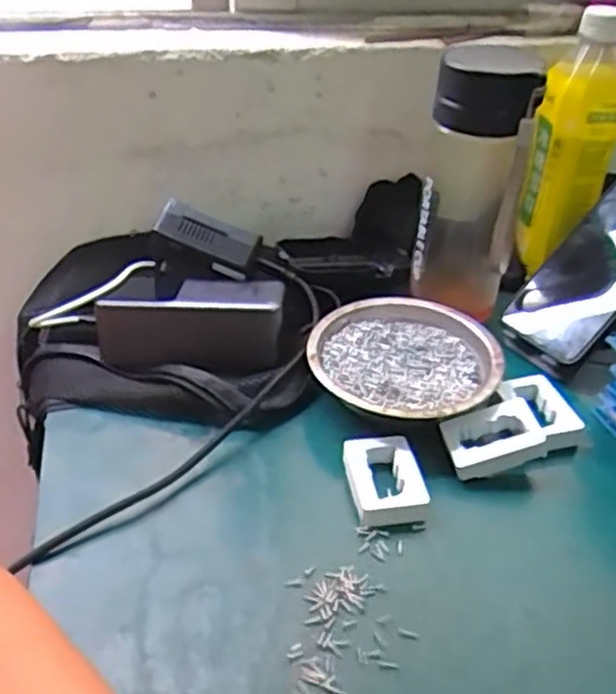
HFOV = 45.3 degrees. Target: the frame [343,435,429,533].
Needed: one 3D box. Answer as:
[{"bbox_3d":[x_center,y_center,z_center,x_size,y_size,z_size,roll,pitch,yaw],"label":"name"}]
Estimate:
[{"bbox_3d":[0.046,0.082,0.440,0.042,0.021,0.061,-3,36,-8],"label":"frame"}]

